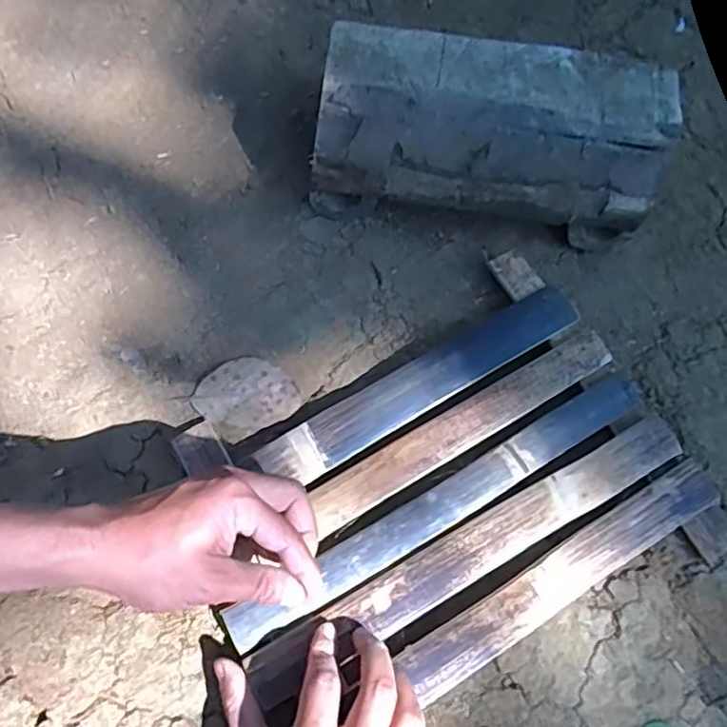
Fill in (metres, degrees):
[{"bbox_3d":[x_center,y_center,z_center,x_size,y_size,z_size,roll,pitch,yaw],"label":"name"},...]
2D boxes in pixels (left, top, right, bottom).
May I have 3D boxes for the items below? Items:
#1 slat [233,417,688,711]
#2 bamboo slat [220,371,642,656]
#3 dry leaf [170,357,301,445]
[{"bbox_3d":[0.083,0.131,0.443,0.348,0.009,0.036,-27,72,-12],"label":"slat"},{"bbox_3d":[0.063,0.101,0.456,0.348,0.006,0.030,-29,73,-13],"label":"bamboo slat"},{"bbox_3d":[-0.095,0.028,0.501,0.073,0.008,0.065,-35,74,-15],"label":"dry leaf"}]

